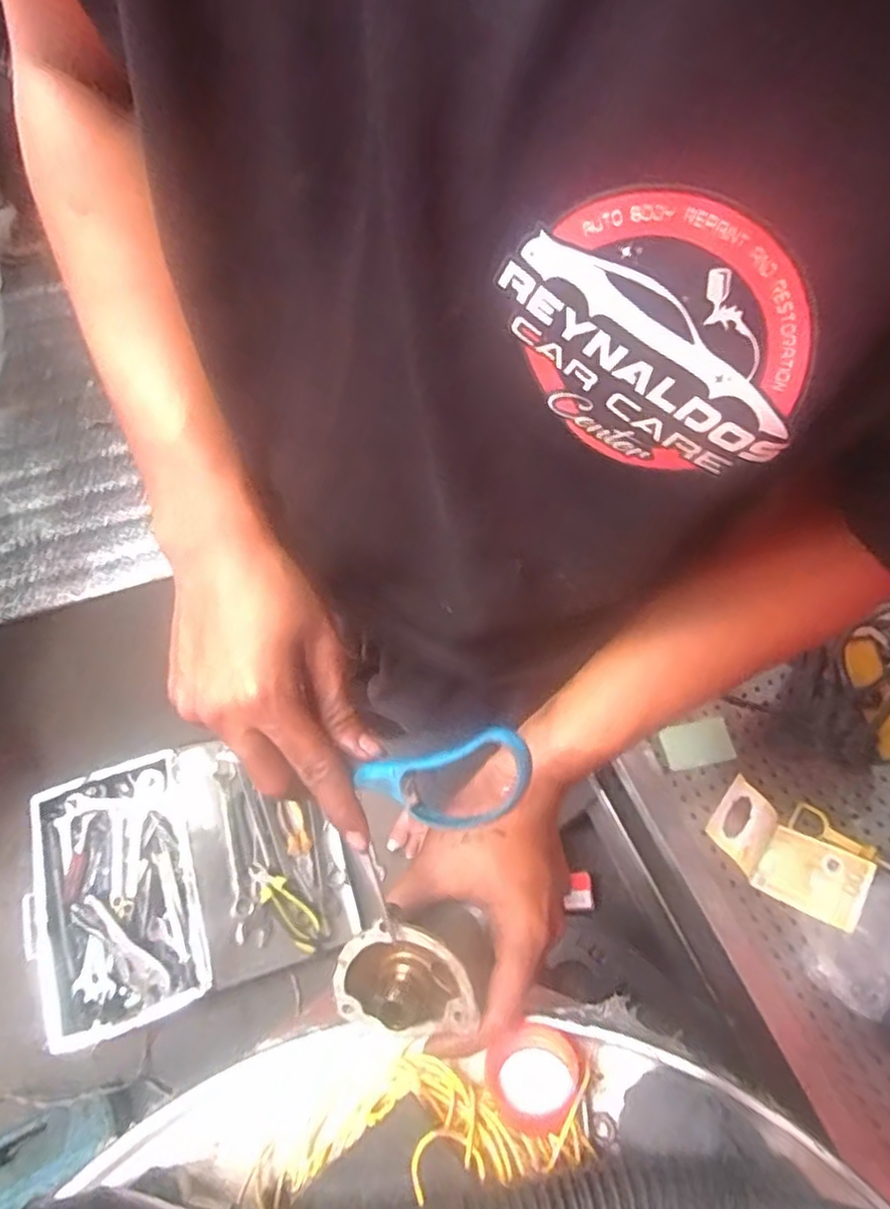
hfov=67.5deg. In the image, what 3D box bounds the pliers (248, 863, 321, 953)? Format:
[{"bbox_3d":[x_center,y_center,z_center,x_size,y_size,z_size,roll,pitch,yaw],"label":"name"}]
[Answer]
[{"bbox_3d":[-0.263,0.501,1.111,0.052,0.026,0.171,-36,87,-17],"label":"pliers"}]

